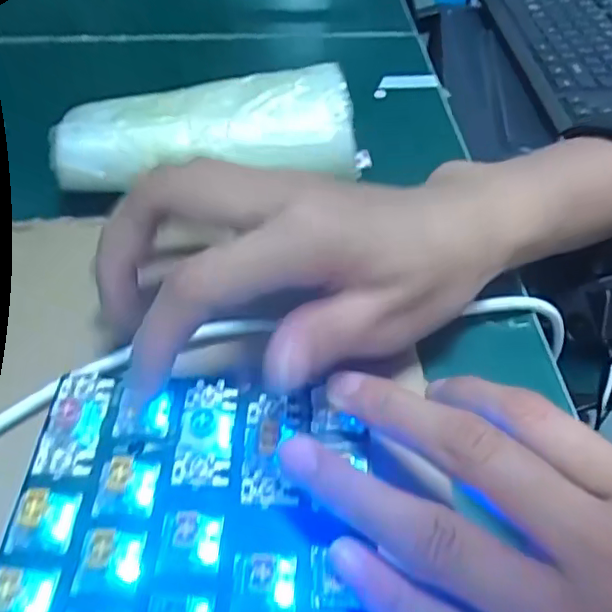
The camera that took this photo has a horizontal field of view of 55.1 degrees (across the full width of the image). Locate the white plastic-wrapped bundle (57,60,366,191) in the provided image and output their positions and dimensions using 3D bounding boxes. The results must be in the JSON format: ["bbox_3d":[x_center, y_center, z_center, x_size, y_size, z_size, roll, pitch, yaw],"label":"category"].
[{"bbox_3d":[-0.045,-0.080,0.258,0.127,0.025,0.049,-5,48,-6],"label":"white plastic-wrapped bundle"}]

